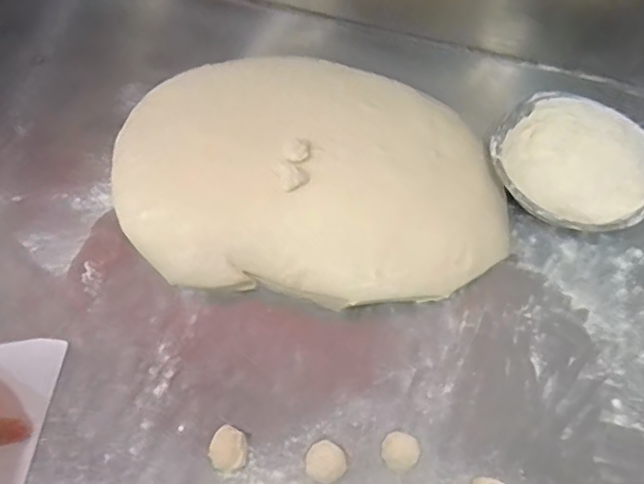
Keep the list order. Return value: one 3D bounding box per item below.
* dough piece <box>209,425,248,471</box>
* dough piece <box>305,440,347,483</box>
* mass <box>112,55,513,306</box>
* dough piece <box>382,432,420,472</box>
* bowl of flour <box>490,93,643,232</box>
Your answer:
[{"bbox_3d":[-0.078,0.175,0.496,0.031,0.021,0.032,2,60,-3],"label":"dough piece"},{"bbox_3d":[0.003,0.188,0.500,0.033,0.013,0.032,2,60,-3],"label":"dough piece"},{"bbox_3d":[-0.010,-0.078,0.627,0.420,0.073,0.297,9,60,1],"label":"mass"},{"bbox_3d":[0.068,0.181,0.507,0.031,0.013,0.029,2,60,-3],"label":"dough piece"},{"bbox_3d":[0.275,-0.081,0.651,0.179,0.066,0.154,32,63,14],"label":"bowl of flour"}]

